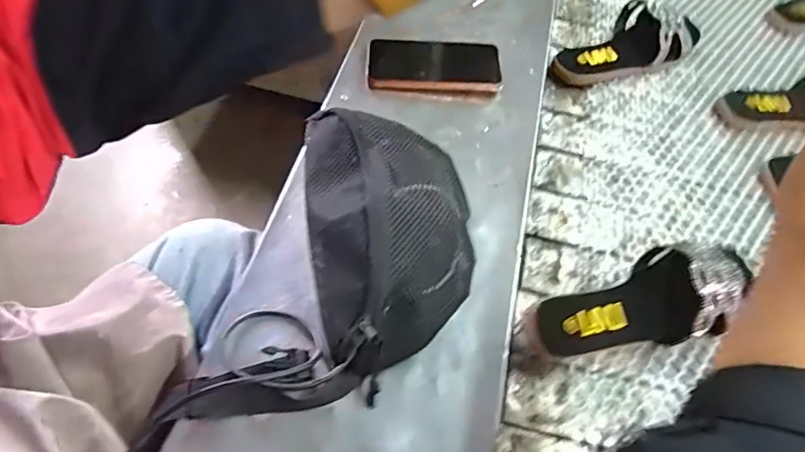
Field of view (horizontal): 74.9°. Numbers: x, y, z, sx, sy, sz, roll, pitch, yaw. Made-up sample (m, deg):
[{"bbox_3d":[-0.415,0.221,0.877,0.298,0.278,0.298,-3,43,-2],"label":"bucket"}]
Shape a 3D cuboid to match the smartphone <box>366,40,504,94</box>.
[{"bbox_3d":[0.038,-0.198,0.647,0.159,0.015,0.081,1,58,-3],"label":"smartphone"}]

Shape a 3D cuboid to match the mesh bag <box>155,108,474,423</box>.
[{"bbox_3d":[-0.040,0.028,0.458,0.198,0.075,0.324,15,58,6],"label":"mesh bag"}]

